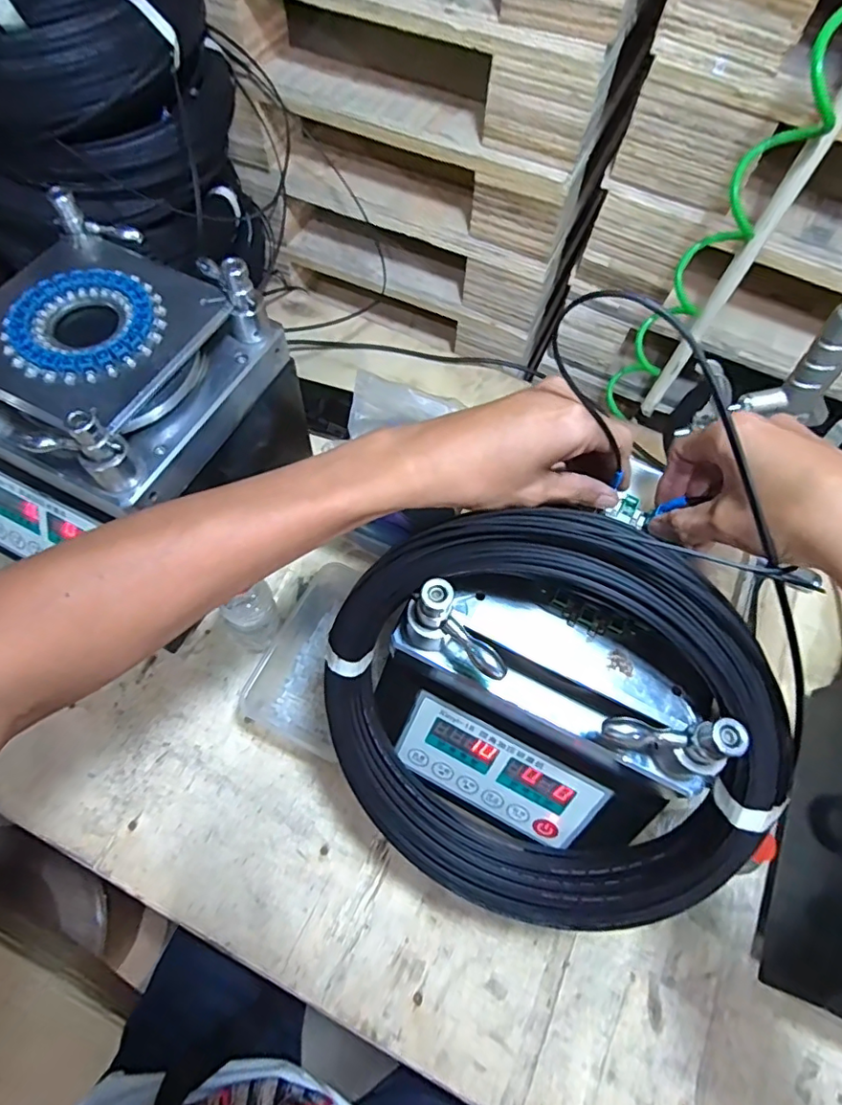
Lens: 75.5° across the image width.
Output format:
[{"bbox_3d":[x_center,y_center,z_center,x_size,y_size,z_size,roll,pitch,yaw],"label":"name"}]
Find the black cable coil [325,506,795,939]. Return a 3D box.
[{"bbox_3d":[0.070,0.118,0.357,0.282,0.286,0.044,29,25,9],"label":"black cable coil"}]

